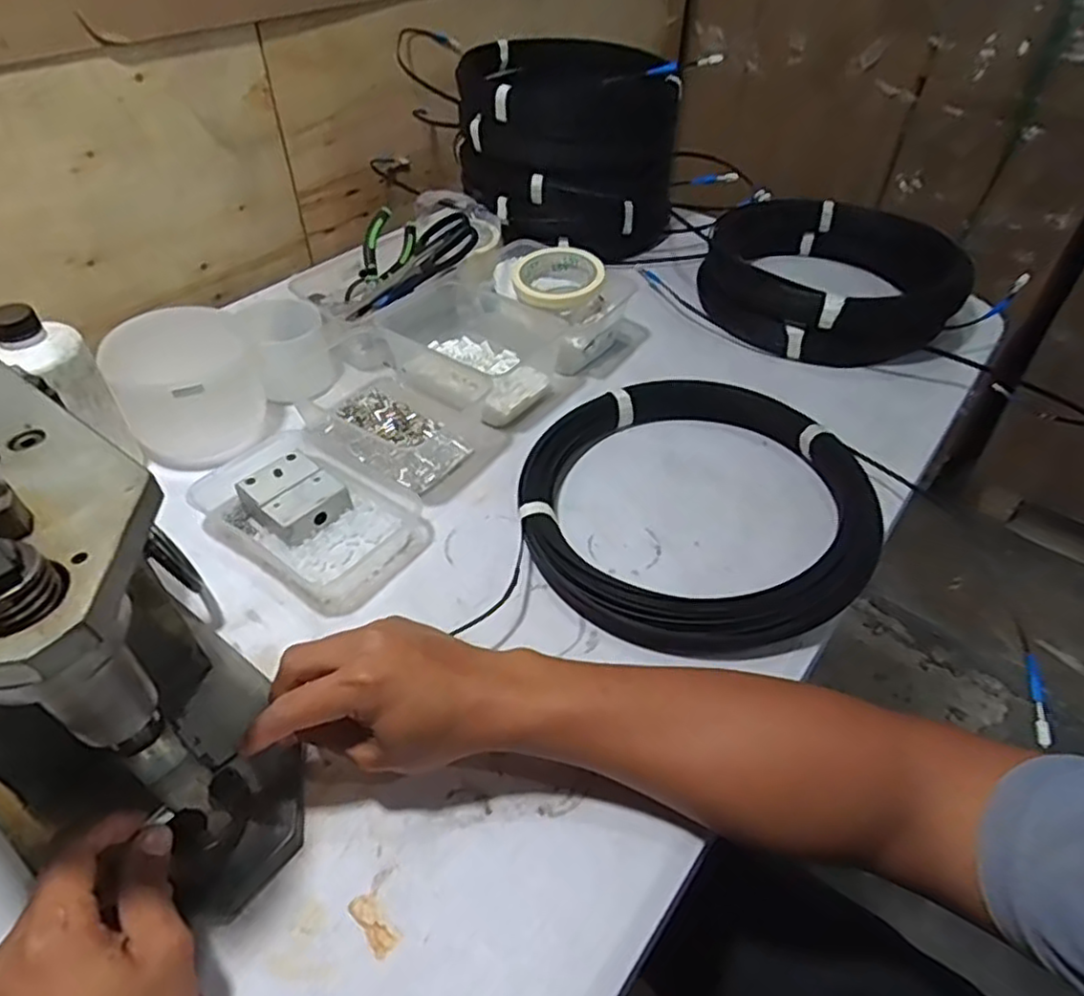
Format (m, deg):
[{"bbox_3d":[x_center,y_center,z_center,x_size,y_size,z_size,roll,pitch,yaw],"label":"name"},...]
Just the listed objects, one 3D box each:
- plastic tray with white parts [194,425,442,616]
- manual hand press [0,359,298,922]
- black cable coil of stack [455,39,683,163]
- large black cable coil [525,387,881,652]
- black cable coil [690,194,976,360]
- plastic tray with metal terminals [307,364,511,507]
[{"bbox_3d":[-0.193,0.010,0.568,0.187,0.037,0.124,26,50,24],"label":"plastic tray with white parts"},{"bbox_3d":[-0.268,0.042,0.334,0.290,0.292,0.128,29,51,23],"label":"manual hand press"},{"bbox_3d":[0.030,-0.510,0.856,0.263,0.072,0.253,0,44,-1],"label":"black cable coil of stack"},{"bbox_3d":[0.126,0.001,0.572,0.283,0.044,0.282,1,44,-1],"label":"large black cable coil"},{"bbox_3d":[0.332,-0.262,0.808,0.282,0.090,0.270,1,44,-1],"label":"black cable coil"},{"bbox_3d":[-0.131,-0.064,0.658,0.174,0.031,0.121,27,50,24],"label":"plastic tray with metal terminals"}]

